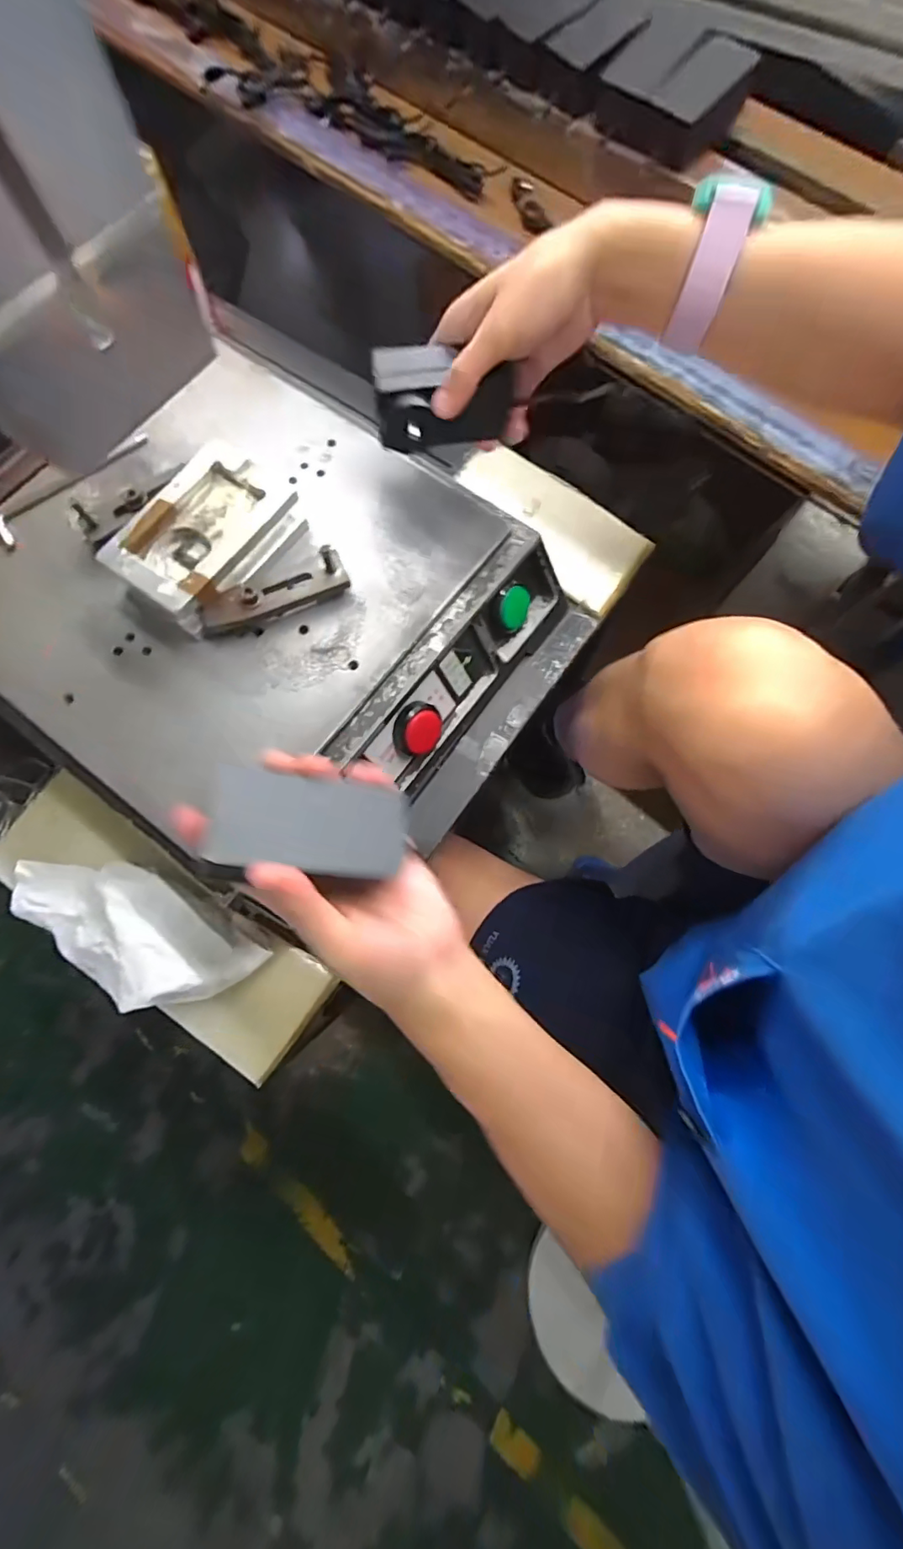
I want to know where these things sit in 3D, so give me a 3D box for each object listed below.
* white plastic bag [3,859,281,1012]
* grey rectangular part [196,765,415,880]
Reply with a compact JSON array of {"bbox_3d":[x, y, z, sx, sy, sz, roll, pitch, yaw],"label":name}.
[{"bbox_3d":[-0.250,0.117,0.398,0.210,0.035,0.083,23,76,6],"label":"white plastic bag"},{"bbox_3d":[-0.065,0.026,0.250,0.092,0.004,0.050,10,61,-24],"label":"grey rectangular part"}]

